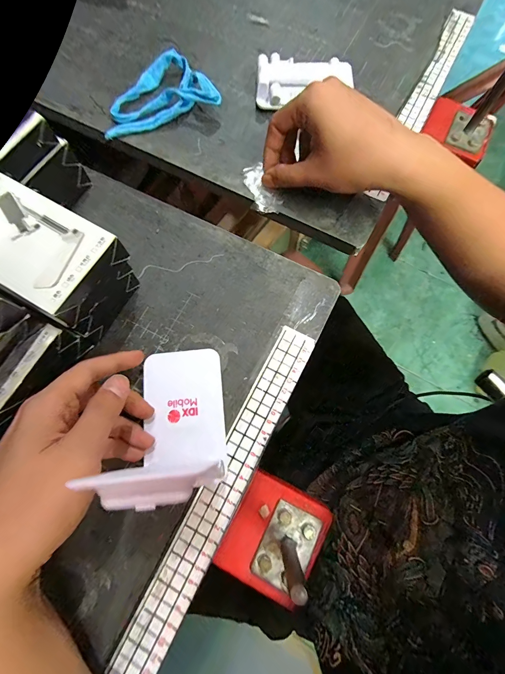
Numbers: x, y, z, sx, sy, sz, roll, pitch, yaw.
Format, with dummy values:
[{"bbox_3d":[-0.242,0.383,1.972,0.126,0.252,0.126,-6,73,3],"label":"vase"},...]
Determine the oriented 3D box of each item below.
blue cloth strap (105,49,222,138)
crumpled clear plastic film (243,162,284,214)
[{"bbox_3d":[-0.108,-0.275,0.351,0.124,0.027,0.082,-19,75,-5],"label":"blue cloth strap"},{"bbox_3d":[0.008,-0.153,0.328,0.029,0.007,0.061,-25,77,-7],"label":"crumpled clear plastic film"}]

